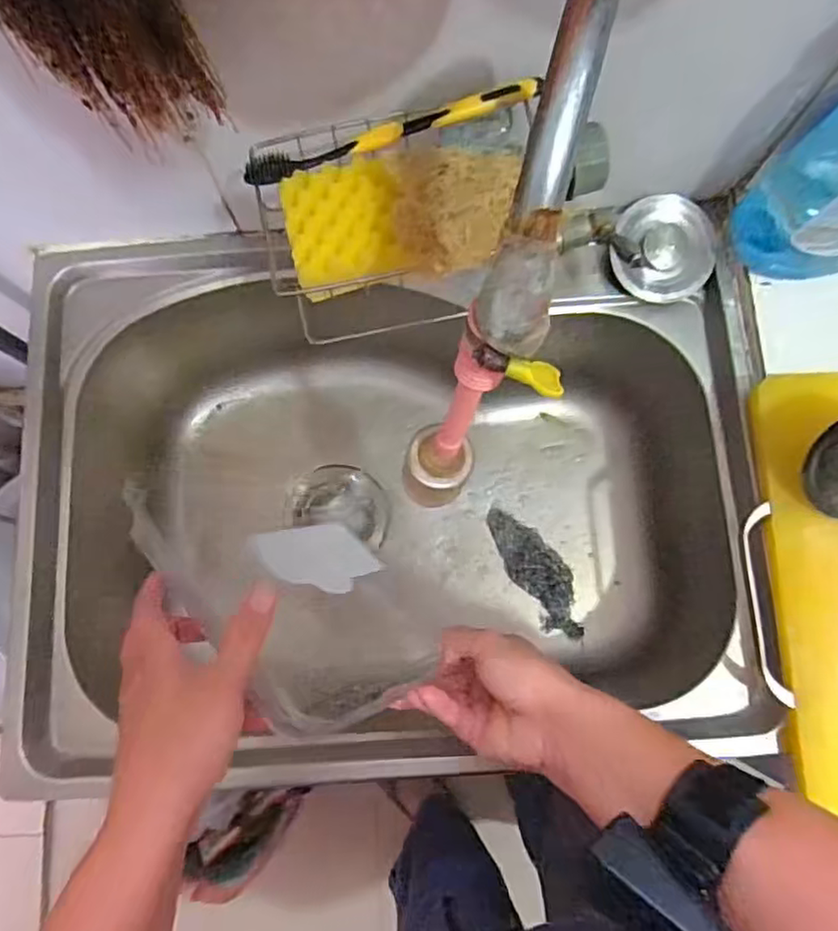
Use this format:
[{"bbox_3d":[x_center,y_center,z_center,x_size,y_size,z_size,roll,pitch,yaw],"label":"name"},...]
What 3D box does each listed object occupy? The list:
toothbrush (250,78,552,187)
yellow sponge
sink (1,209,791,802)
[{"bbox_3d":[-0.014,-0.197,0.380,0.179,0.011,0.014,-19,80,-3],"label":"toothbrush"},{"bbox_3d":[-0.043,-0.140,0.381,0.065,0.029,0.067,-15,79,-2],"label":"yellow sponge"},{"bbox_3d":[-0.022,0.023,0.602,0.559,0.249,0.410,-2,79,0],"label":"sink"}]

